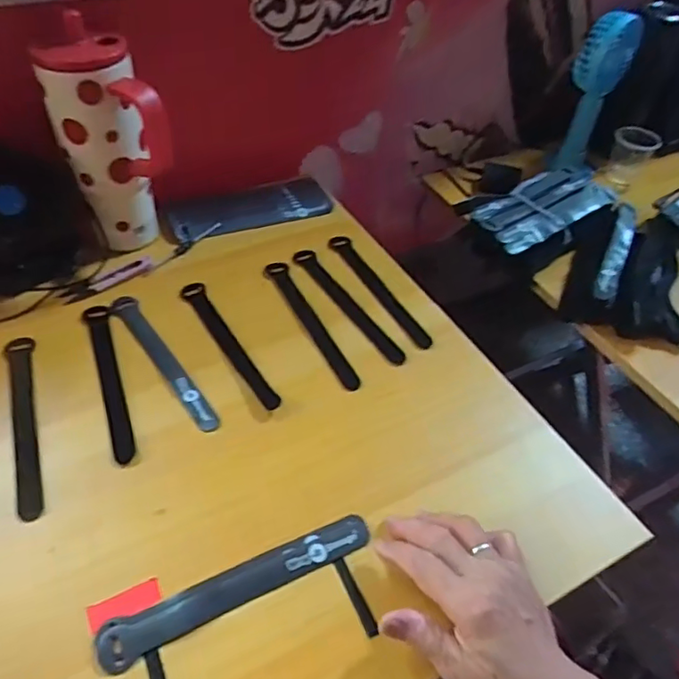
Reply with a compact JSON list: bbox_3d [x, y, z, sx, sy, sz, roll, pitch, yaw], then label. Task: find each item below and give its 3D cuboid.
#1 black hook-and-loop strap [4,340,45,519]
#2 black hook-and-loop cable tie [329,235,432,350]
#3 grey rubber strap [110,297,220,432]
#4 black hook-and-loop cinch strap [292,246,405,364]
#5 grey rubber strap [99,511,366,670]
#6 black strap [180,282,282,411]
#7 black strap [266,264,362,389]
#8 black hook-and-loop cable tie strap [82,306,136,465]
[{"bbox_3d":[-0.271,0.068,0.499,0.023,0.004,0.199,-17,50,-18],"label":"black hook-and-loop strap"},{"bbox_3d":[0.041,-0.057,0.634,0.024,0.007,0.191,-19,51,-20],"label":"black hook-and-loop cable tie"},{"bbox_3d":[-0.169,0.017,0.548,0.023,0.004,0.201,-26,54,-25],"label":"grey rubber strap"},{"bbox_3d":[0.008,-0.039,0.611,0.025,0.005,0.190,-23,52,-23],"label":"black hook-and-loop cinch strap"},{"bbox_3d":[-0.069,0.173,0.408,0.195,0.004,0.029,-19,51,-20],"label":"grey rubber strap"},{"bbox_3d":[-0.109,0.001,0.564,0.021,0.009,0.191,-23,52,-23],"label":"black strap"},{"bbox_3d":[-0.030,-0.018,0.593,0.021,0.008,0.192,-18,50,-19],"label":"black strap"},{"bbox_3d":[-0.210,0.033,0.530,0.024,0.004,0.195,-17,49,-19],"label":"black hook-and-loop cable tie strap"}]

